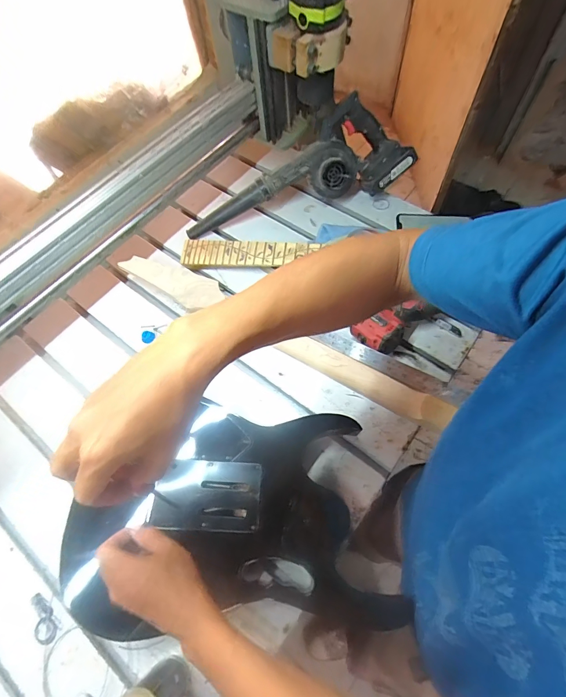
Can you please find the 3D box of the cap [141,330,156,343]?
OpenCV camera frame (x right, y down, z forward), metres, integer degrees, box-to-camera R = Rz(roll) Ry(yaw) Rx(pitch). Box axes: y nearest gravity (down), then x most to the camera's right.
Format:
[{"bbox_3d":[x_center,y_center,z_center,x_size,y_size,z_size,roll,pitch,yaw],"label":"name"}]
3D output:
[{"bbox_3d":[-0.251,-0.022,0.689,0.024,0.016,0.018,-39,68,-14],"label":"cap"}]

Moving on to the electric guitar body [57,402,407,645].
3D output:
[{"bbox_3d":[-0.068,0.219,0.503,0.403,0.058,0.265,-3,64,2],"label":"electric guitar body"}]

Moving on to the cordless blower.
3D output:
[{"bbox_3d":[0.025,-0.363,0.752,0.458,0.177,0.108,-13,64,-3],"label":"cordless blower"}]

